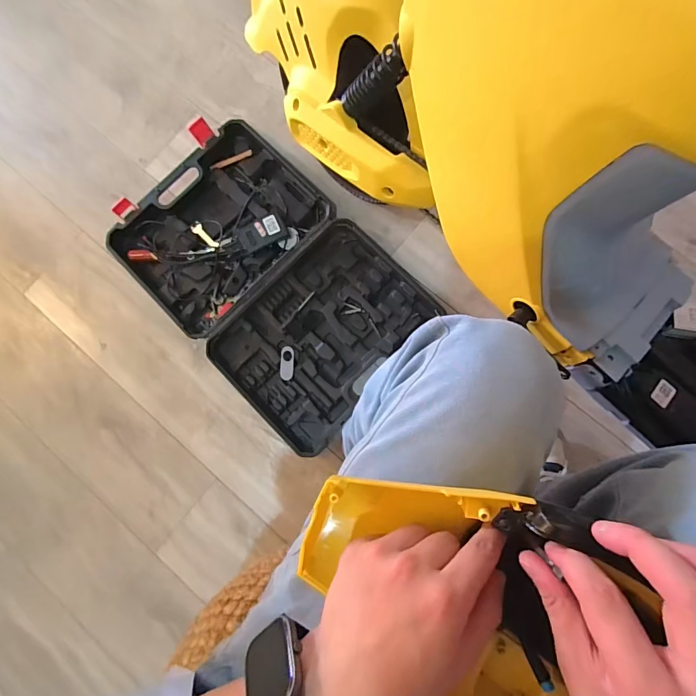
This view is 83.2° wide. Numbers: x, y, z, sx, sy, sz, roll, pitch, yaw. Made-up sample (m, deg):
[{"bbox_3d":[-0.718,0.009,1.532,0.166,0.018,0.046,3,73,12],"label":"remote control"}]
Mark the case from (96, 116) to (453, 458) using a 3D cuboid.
[{"bbox_3d":[-0.167,-0.147,0.842,0.652,0.054,0.431,43,87,7],"label":"case"}]

